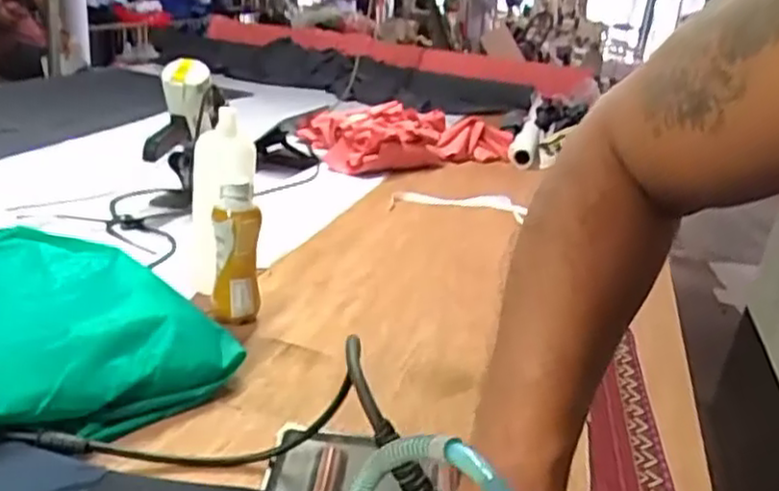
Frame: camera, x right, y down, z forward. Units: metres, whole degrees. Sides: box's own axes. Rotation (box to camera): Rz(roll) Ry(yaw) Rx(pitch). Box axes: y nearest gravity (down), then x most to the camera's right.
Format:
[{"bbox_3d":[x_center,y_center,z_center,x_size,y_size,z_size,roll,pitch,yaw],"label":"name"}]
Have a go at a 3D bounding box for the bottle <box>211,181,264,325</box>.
[{"bbox_3d":[-0.189,0.010,0.877,0.059,0.166,0.047,3,23,-14],"label":"bottle"}]

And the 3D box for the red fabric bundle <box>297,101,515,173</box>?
[{"bbox_3d":[0.044,-0.276,1.795,0.511,0.137,0.292,-8,28,-36],"label":"red fabric bundle"}]

